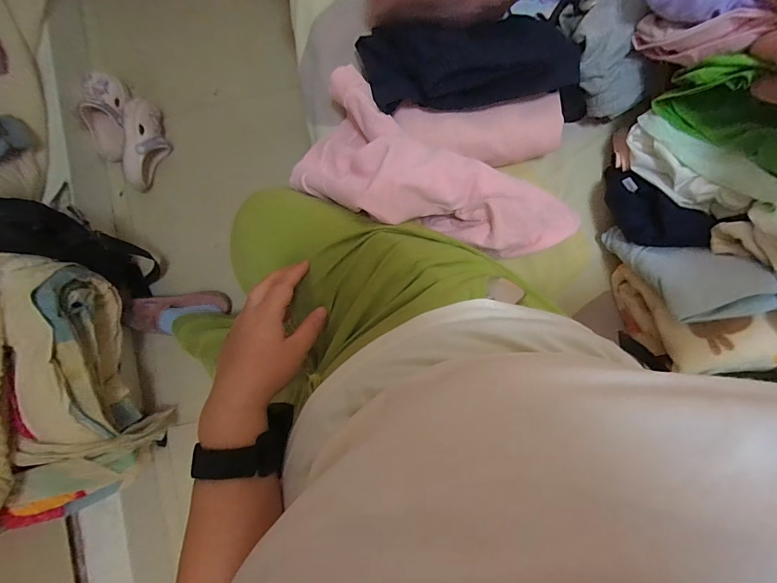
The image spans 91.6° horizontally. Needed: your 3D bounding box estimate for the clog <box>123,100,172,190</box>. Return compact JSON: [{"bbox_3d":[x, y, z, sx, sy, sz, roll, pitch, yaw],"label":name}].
[{"bbox_3d":[-0.603,-0.365,0.930,0.081,0.098,0.218,-6,87,2],"label":"clog"}]

